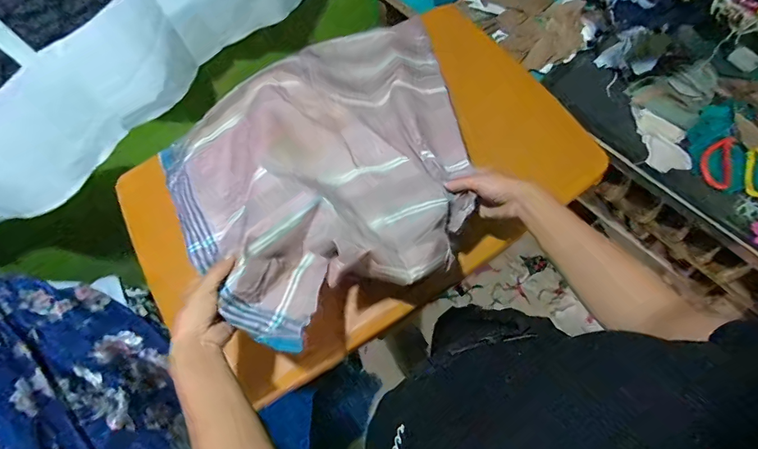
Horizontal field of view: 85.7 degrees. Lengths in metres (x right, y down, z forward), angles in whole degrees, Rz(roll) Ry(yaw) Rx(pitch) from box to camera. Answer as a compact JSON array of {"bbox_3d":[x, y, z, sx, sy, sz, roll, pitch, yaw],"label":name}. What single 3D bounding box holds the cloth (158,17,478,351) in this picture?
[{"bbox_3d":[-0.053,-0.114,0.576,0.448,0.168,0.417,-31,71,-9],"label":"cloth"}]

